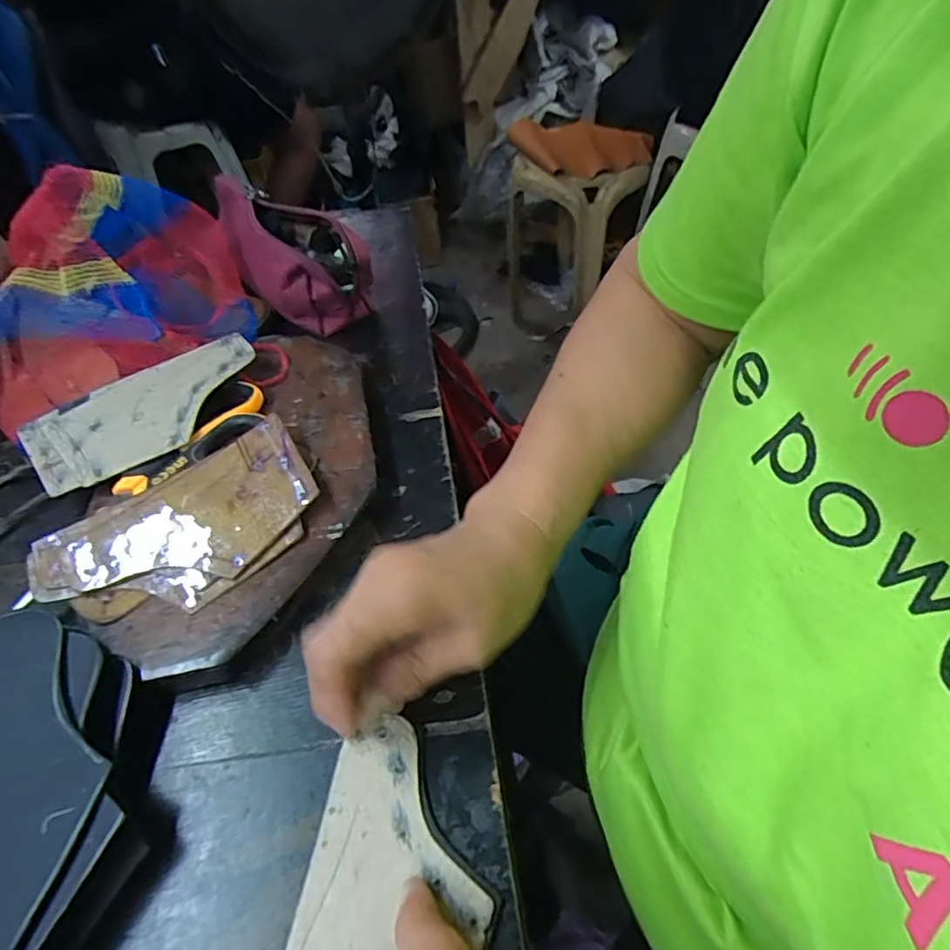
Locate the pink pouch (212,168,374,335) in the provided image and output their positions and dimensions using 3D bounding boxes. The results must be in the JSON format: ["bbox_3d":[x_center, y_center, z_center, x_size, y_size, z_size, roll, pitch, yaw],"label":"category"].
[{"bbox_3d":[-0.170,-0.201,0.510,0.079,0.067,0.197,-37,69,-25],"label":"pink pouch"}]

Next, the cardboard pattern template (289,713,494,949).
[{"bbox_3d":[-0.033,0.171,0.241,0.073,0.004,0.133,4,50,8],"label":"cardboard pattern template"}]

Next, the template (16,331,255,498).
[{"bbox_3d":[-0.217,-0.040,0.397,0.152,0.007,0.078,-28,60,-11],"label":"template"}]

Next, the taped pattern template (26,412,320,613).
[{"bbox_3d":[-0.163,0.031,0.341,0.150,0.010,0.090,-36,66,-18],"label":"taped pattern template"}]

